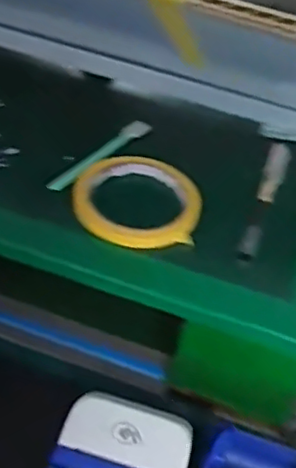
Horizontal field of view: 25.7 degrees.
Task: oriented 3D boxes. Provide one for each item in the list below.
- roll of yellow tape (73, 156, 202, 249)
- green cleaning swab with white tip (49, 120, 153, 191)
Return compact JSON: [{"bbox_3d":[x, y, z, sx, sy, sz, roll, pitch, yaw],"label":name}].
[{"bbox_3d":[-0.008,-0.028,0.501,0.094,0.017,0.091,4,45,-4],"label":"roll of yellow tape"},{"bbox_3d":[-0.037,-0.065,0.535,0.016,0.011,0.116,32,50,22],"label":"green cleaning swab with white tip"}]

